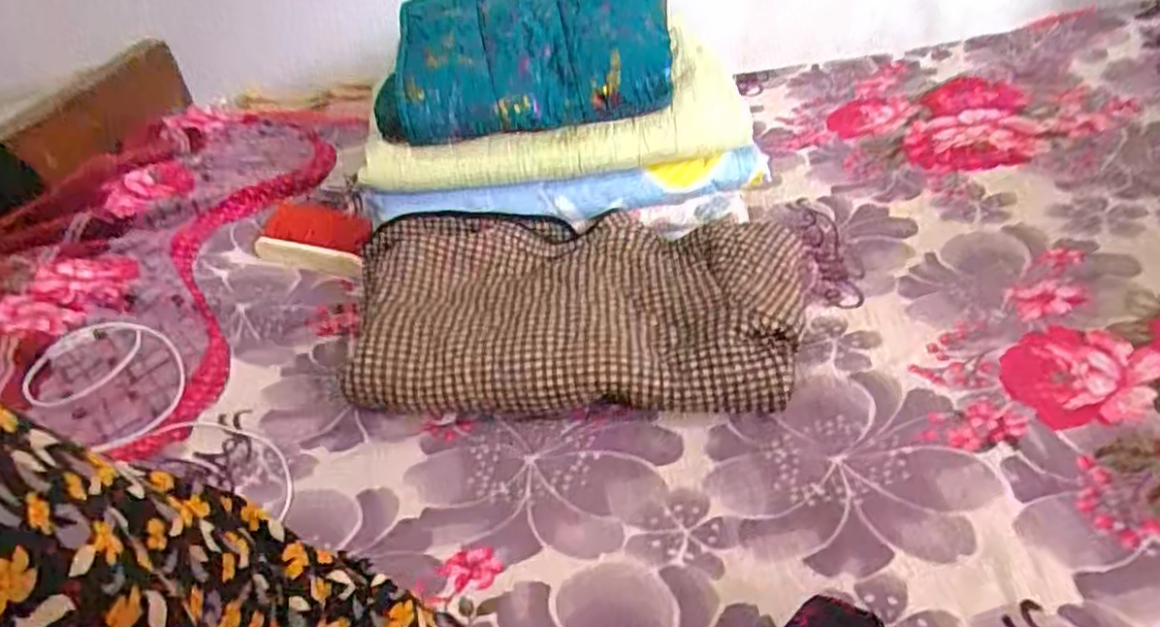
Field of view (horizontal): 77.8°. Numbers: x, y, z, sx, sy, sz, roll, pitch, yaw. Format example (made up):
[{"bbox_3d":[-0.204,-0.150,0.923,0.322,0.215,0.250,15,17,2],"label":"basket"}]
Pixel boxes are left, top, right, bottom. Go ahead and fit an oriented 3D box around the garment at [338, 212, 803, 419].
[{"bbox_3d":[-0.026,-0.025,0.788,0.497,0.117,0.292,5,39,3],"label":"garment"}]

